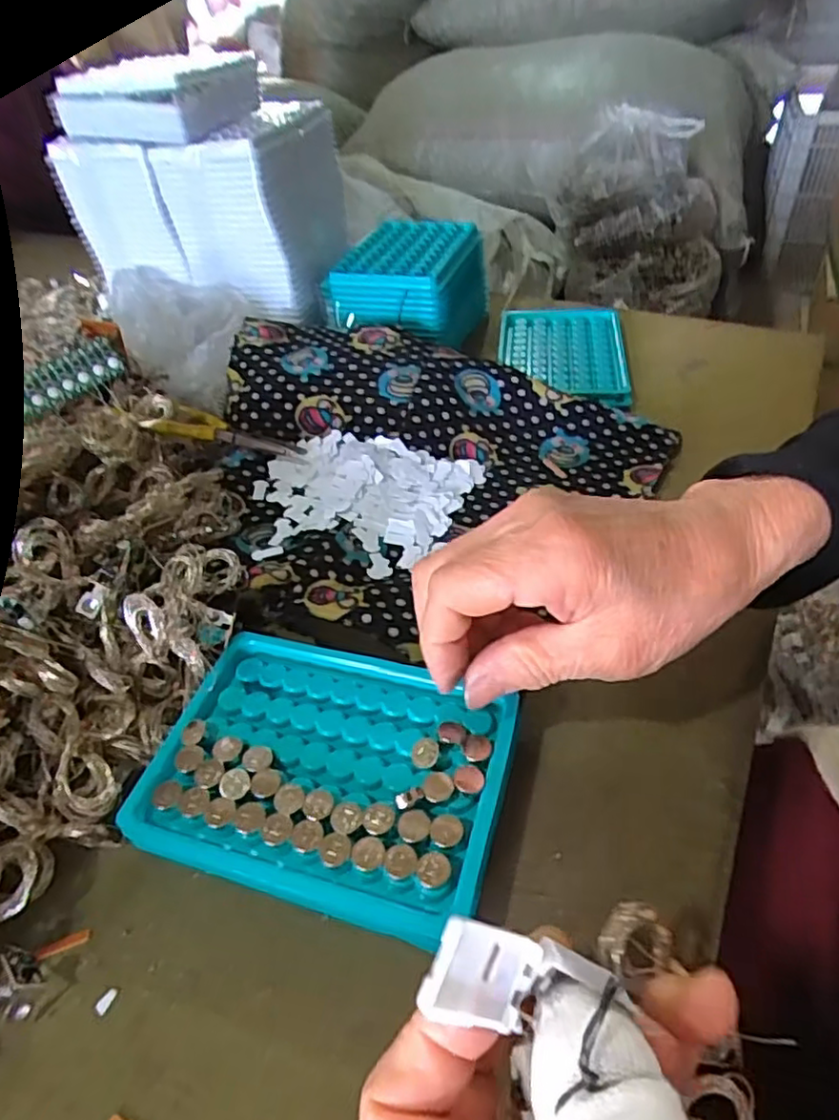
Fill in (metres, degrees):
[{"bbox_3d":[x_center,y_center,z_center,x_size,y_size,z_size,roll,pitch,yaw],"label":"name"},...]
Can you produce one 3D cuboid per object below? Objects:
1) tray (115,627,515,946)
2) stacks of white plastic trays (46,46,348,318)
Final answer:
[{"bbox_3d":[-0.035,0.081,0.258,0.131,0.026,0.097,9,44,15],"label":"tray"},{"bbox_3d":[-0.167,-0.299,0.509,0.190,0.133,0.127,8,44,13],"label":"stacks of white plastic trays"}]

